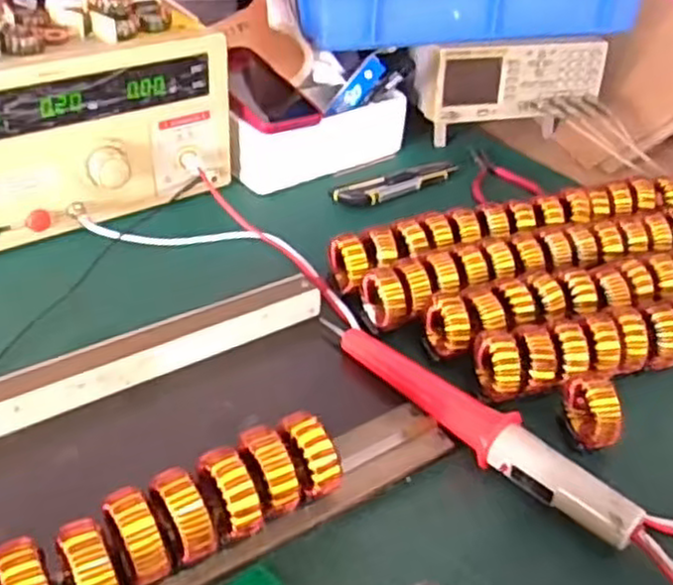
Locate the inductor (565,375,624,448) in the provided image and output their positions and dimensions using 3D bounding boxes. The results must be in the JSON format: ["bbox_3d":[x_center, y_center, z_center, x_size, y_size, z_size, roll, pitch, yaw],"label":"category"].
[{"bbox_3d":[0.182,0.085,0.522,0.020,0.049,0.045,-8,39,-15],"label":"inductor"}]

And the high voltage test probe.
[{"bbox_3d":[0.089,0.083,0.526,0.037,0.033,0.273,-27,47,-34],"label":"high voltage test probe"}]

